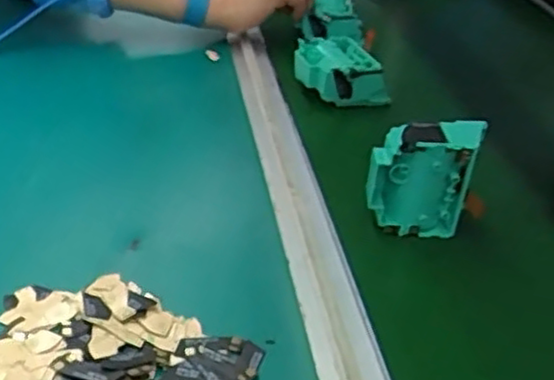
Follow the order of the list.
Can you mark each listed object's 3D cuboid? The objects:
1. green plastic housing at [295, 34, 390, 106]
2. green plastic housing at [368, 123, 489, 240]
[{"bbox_3d":[0.054,-0.114,0.668,0.069,0.038,0.082,-17,40,-32],"label":"green plastic housing"},{"bbox_3d":[0.096,-0.004,0.488,0.067,0.091,0.029,5,33,-1],"label":"green plastic housing"}]

